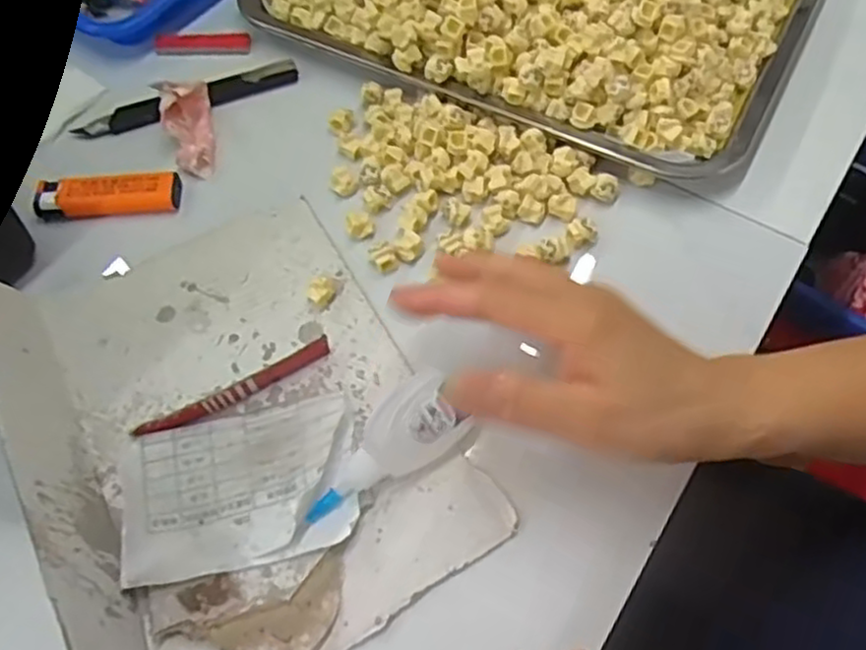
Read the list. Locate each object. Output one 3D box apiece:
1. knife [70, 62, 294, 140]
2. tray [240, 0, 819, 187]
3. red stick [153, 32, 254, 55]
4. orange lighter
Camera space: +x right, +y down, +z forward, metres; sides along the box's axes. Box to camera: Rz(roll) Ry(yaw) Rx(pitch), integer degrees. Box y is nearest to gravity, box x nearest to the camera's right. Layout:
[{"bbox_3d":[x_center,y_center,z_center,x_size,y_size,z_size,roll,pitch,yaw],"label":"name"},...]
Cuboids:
[{"bbox_3d":[-0.157,-0.144,0.467,0.143,0.011,0.018,-18,60,-11],"label":"knife"},{"bbox_3d":[0.069,-0.247,0.482,0.348,0.083,0.249,25,62,15],"label":"tray"},{"bbox_3d":[-0.158,-0.193,0.500,0.064,0.006,0.017,-2,59,-1],"label":"red stick"},{"bbox_3d":[-0.189,-0.076,0.426,0.079,0.014,0.023,-4,59,-2],"label":"orange lighter"}]

